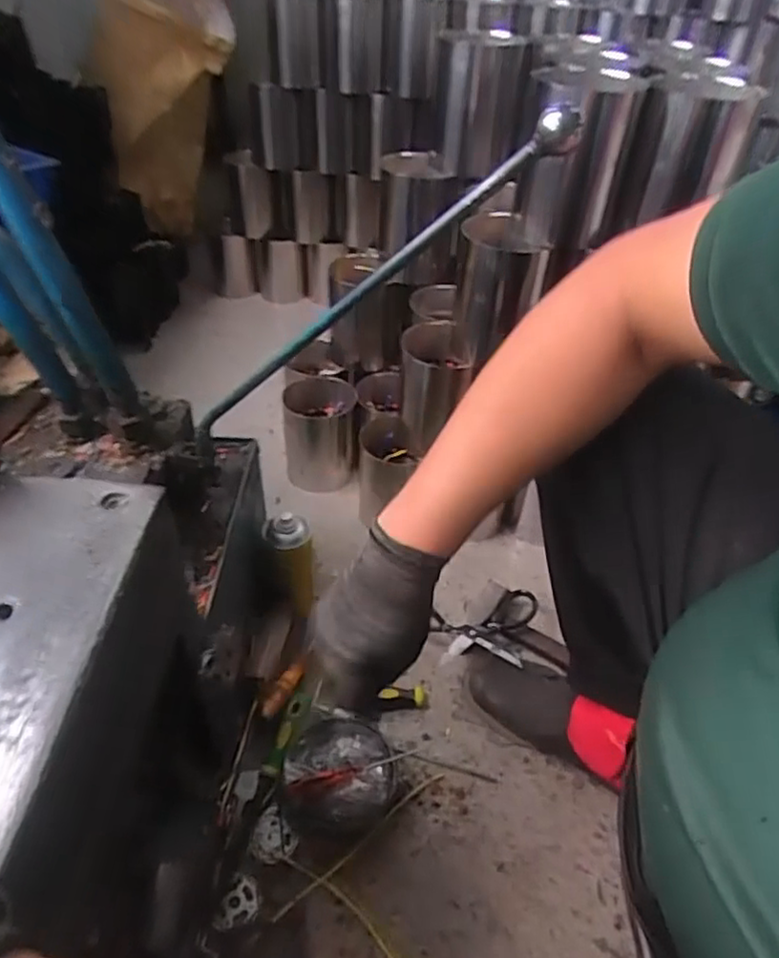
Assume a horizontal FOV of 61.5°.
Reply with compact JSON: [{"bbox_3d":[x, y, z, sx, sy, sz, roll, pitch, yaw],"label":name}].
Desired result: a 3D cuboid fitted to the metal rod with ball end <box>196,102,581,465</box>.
[{"bbox_3d":[-0.038,-0.128,0.526,0.035,0.436,0.025,43,38,-22],"label":"metal rod with ball end"}]

